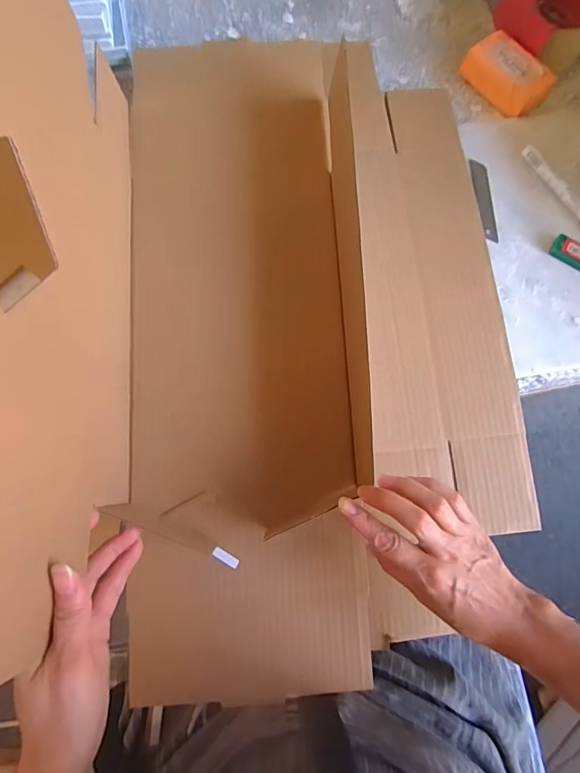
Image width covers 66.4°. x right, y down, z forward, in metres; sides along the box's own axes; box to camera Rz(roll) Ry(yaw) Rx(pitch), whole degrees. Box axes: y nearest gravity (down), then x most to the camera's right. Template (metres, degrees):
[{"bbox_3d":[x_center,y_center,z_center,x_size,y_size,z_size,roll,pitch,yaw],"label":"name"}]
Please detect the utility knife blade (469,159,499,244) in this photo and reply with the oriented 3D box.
[{"bbox_3d":[0.218,-0.207,0.495,0.018,0.004,0.102,-4,77,-3],"label":"utility knife blade"}]

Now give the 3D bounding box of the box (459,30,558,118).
[{"bbox_3d":[0.259,-0.373,0.529,0.063,0.037,0.101,-37,83,-9],"label":"box"}]

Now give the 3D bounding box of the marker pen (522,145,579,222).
[{"bbox_3d":[0.308,-0.211,0.490,0.015,0.013,0.143,-32,77,-10],"label":"marker pen"}]

